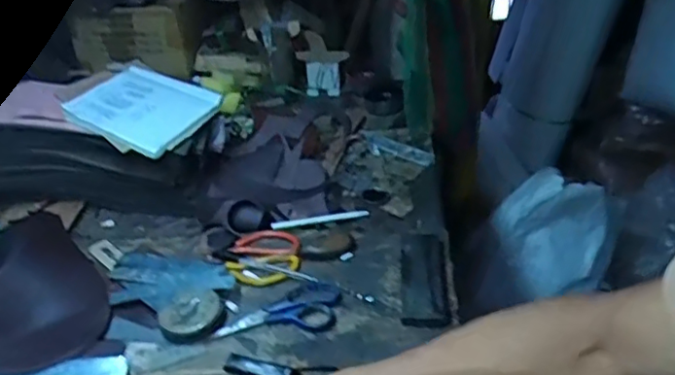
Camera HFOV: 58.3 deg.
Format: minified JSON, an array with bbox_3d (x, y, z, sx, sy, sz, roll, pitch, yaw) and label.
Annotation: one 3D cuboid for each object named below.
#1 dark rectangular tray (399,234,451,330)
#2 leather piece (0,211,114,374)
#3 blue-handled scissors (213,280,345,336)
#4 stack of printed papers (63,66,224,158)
[{"bbox_3d":[0.109,0.111,0.763,0.053,0.018,0.162,0,38,7],"label":"dark rectangular tray"},{"bbox_3d":[-0.441,0.145,0.748,0.273,0.049,0.238,-29,43,-27],"label":"leather piece"},{"bbox_3d":[-0.071,0.150,0.744,0.147,0.004,0.074,-6,37,0],"label":"blue-handled scissors"},{"bbox_3d":[-0.306,-0.128,0.942,0.211,0.014,0.170,21,47,20],"label":"stack of printed papers"}]

